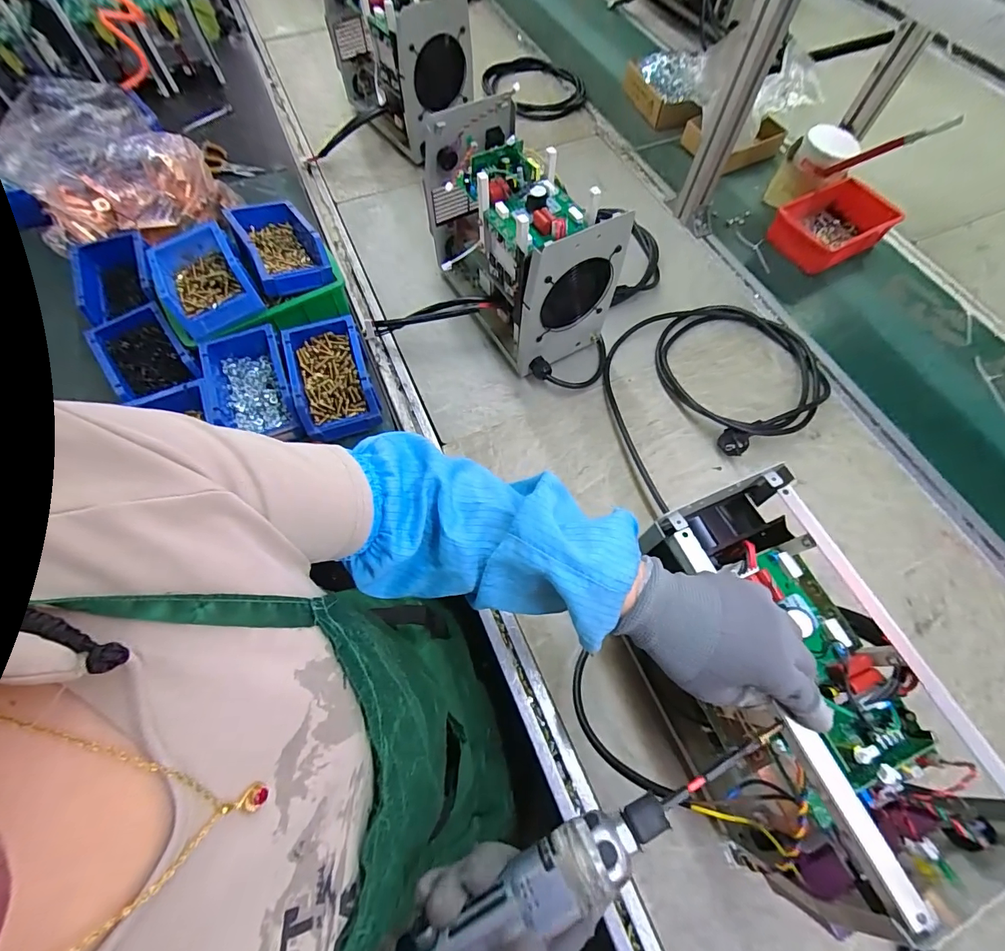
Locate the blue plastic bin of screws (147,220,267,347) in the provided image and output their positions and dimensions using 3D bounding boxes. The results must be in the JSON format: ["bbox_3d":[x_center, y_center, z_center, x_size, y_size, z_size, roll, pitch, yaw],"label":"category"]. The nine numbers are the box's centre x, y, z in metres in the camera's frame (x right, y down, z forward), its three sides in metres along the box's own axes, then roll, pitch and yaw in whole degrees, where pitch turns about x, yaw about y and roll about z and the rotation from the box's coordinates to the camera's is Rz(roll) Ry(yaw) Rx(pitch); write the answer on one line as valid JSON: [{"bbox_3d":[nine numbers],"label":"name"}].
[{"bbox_3d":[-0.430,-0.281,0.618,0.120,0.047,0.166,-31,70,-13],"label":"blue plastic bin of screws"}]

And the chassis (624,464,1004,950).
[{"bbox_3d":[0.240,0.186,0.407,0.145,0.230,0.307,-18,67,-8],"label":"chassis"}]

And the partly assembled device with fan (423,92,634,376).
[{"bbox_3d":[0.019,-0.344,0.649,0.160,0.237,0.306,-28,69,-12],"label":"partly assembled device with fan"}]

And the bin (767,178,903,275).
[{"bbox_3d":[0.608,-0.462,0.805,0.194,0.062,0.140,-26,69,-11],"label":"bin"}]

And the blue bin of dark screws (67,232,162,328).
[{"bbox_3d":[-0.586,-0.288,0.681,0.115,0.074,0.174,-28,69,-12],"label":"blue bin of dark screws"}]

